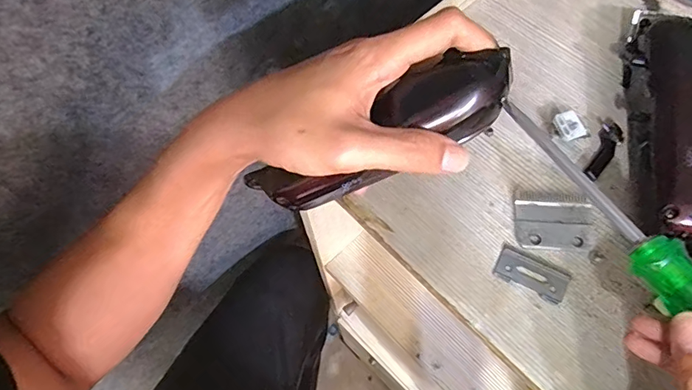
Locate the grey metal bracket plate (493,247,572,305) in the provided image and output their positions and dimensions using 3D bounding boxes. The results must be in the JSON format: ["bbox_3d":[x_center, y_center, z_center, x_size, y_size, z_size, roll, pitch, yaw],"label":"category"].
[{"bbox_3d":[0.111,0.047,0.277,0.041,0.004,0.021,25,67,14],"label":"grey metal bracket plate"}]

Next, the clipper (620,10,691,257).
[{"bbox_3d":[0.199,-0.048,0.290,0.050,0.045,0.156,13,65,9],"label":"clipper"}]

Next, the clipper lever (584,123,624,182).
[{"bbox_3d":[0.169,-0.027,0.303,0.014,0.013,0.043,26,67,14],"label":"clipper lever"}]

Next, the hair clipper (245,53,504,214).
[{"bbox_3d":[0.020,-0.034,0.279,0.163,0.047,0.038,-31,63,16],"label":"hair clipper"}]

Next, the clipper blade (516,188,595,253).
[{"bbox_3d":[0.129,0.015,0.290,0.045,0.006,0.041,5,64,5],"label":"clipper blade"}]

